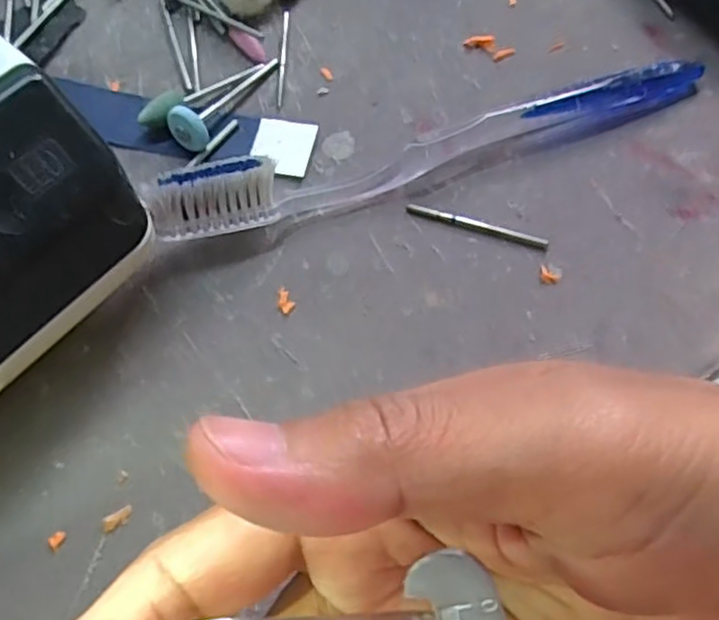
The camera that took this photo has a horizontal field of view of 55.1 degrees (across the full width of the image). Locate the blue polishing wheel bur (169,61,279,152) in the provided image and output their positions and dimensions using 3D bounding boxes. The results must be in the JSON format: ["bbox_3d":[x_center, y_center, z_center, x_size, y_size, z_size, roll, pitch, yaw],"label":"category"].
[{"bbox_3d":[-0.044,-0.070,0.224,0.013,0.011,0.047,29,56,10],"label":"blue polishing wheel bur"}]

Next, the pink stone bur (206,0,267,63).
[{"bbox_3d":[-0.048,-0.104,0.241,0.006,0.005,0.050,-35,73,-16],"label":"pink stone bur"}]

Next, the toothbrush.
[{"bbox_3d":[0.029,-0.055,0.213,0.186,0.024,0.014,-20,69,-11],"label":"toothbrush"}]

